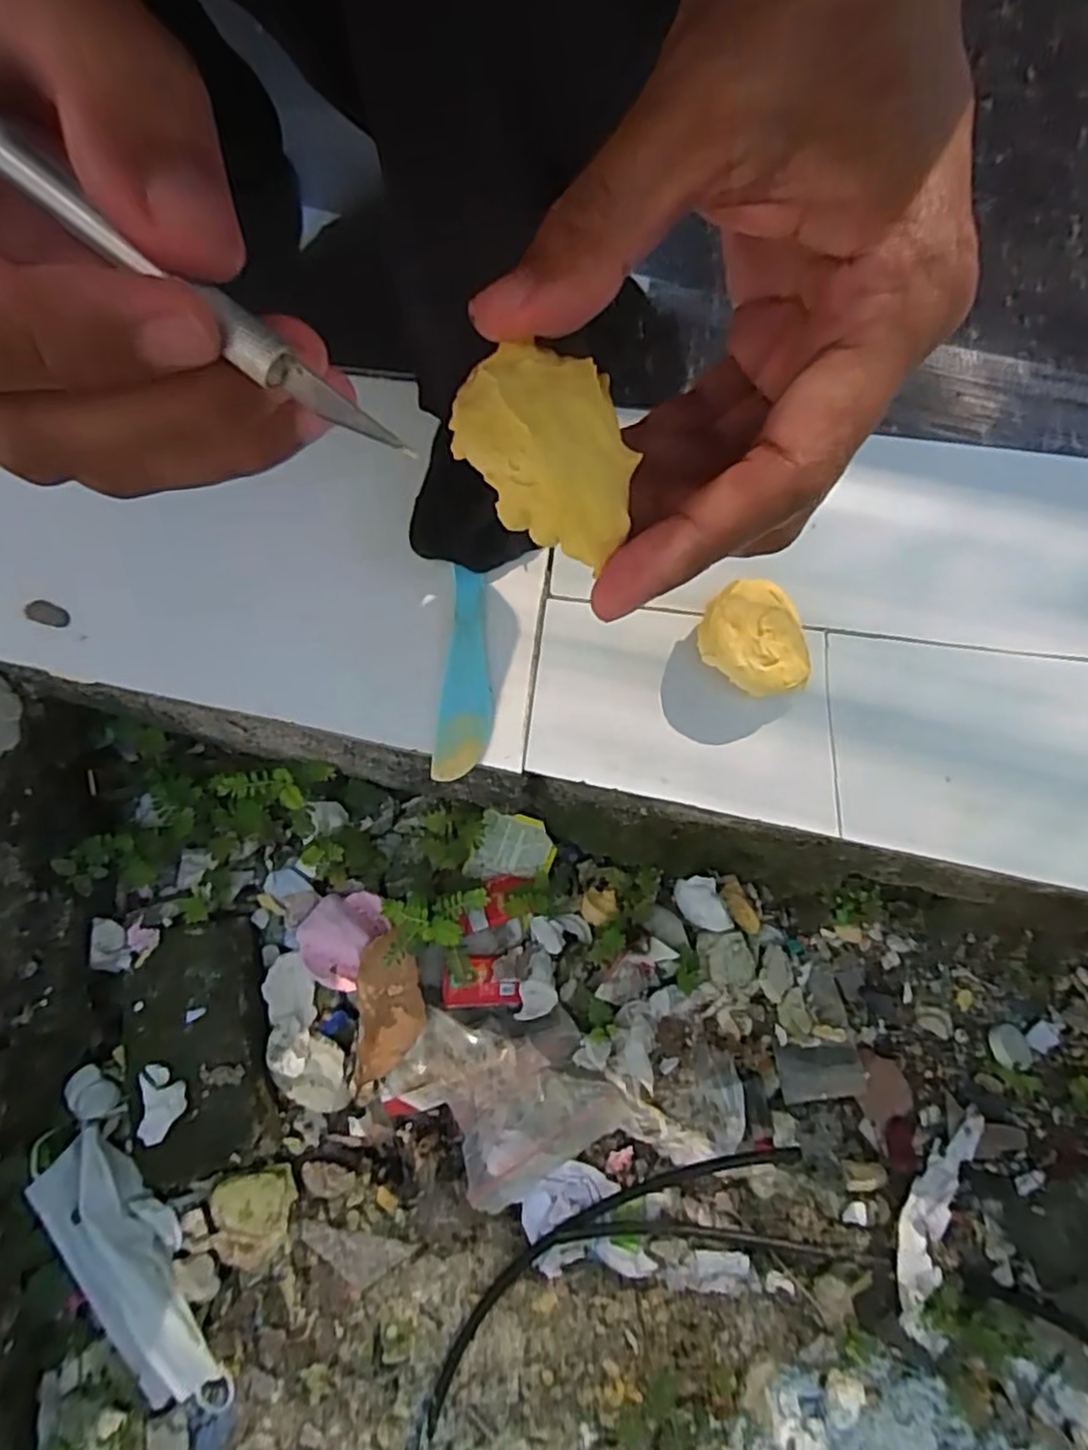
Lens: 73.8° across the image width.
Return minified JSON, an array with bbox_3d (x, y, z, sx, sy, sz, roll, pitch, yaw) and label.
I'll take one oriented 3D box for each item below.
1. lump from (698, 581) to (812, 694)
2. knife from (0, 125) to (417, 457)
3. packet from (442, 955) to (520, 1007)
[{"bbox_3d":[0.117,-0.046,0.401,0.063,0.032,0.056,41,81,8],"label":"lump"},{"bbox_3d":[-0.079,-0.084,0.109,0.137,0.005,0.007,36,80,-7],"label":"knife"},{"bbox_3d":[-0.044,0.180,0.505,0.052,0.009,0.035,-1,94,-14],"label":"packet"}]

